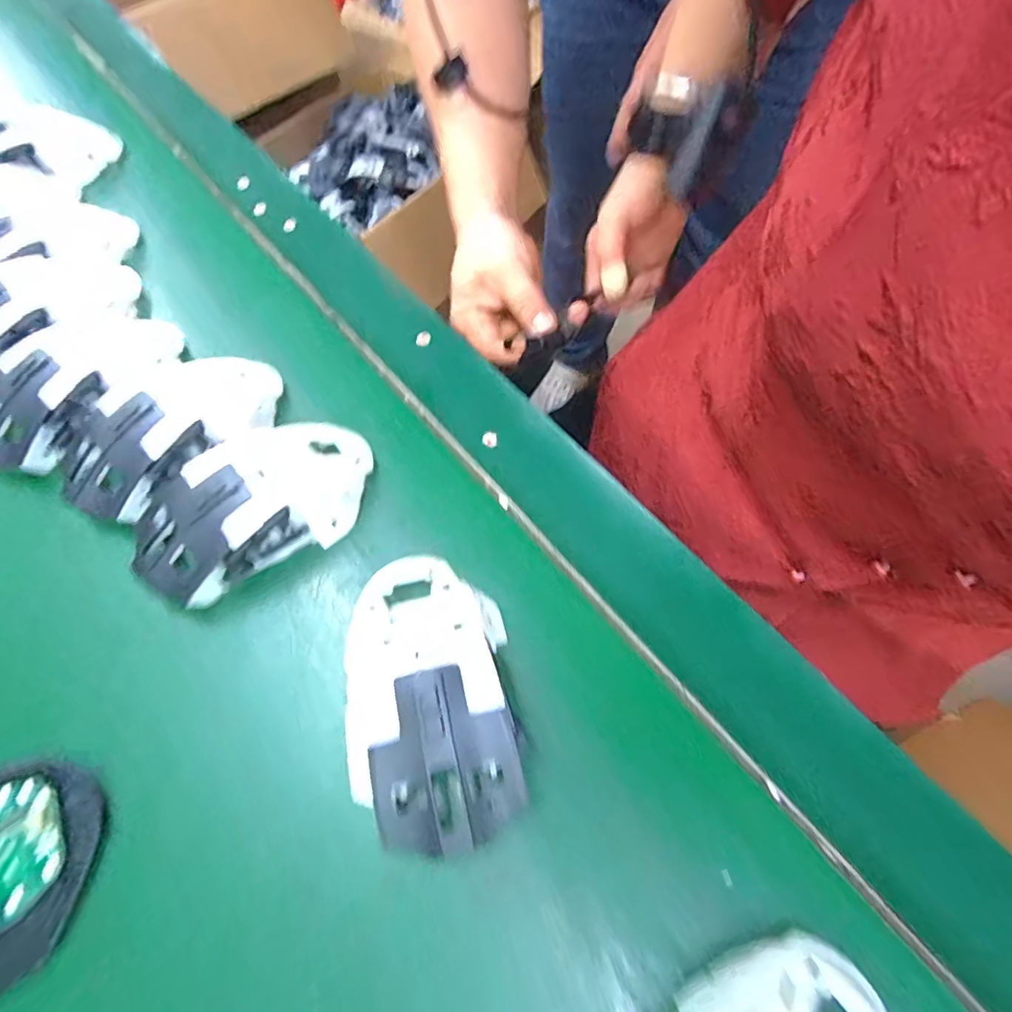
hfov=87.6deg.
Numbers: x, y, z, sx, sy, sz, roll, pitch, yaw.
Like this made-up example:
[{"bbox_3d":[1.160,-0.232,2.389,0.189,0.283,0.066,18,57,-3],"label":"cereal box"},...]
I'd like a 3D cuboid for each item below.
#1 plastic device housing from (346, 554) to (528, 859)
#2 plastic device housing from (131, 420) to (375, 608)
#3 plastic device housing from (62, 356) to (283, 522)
[{"bbox_3d":[-0.031,0.069,0.209,0.063,0.031,0.114,-7,60,-3],"label":"plastic device housing"},{"bbox_3d":[-0.121,-0.006,0.253,0.111,0.034,0.069,-26,63,-14],"label":"plastic device housing"},{"bbox_3d":[-0.175,-0.046,0.276,0.060,0.035,0.114,35,66,19],"label":"plastic device housing"}]

